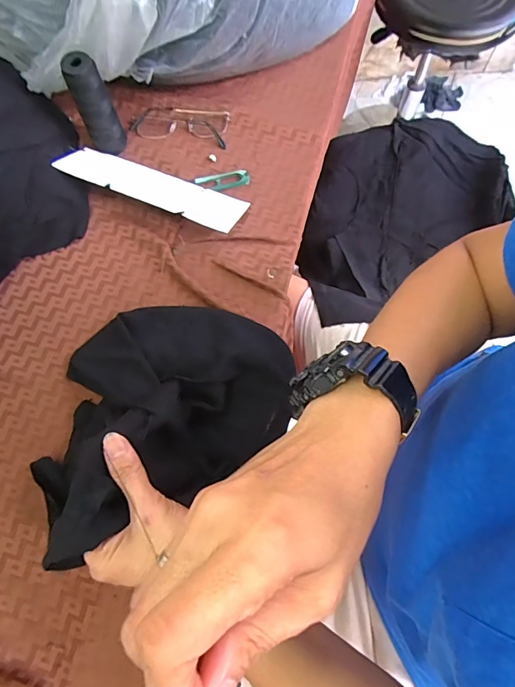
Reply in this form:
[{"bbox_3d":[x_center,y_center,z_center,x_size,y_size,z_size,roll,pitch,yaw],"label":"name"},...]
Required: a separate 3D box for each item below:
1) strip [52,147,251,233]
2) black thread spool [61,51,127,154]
[{"bbox_3d":[-0.127,-0.192,0.501,0.226,0.006,0.069,22,48,7],"label":"strip"},{"bbox_3d":[-0.189,-0.277,0.484,0.031,0.110,0.033,-1,73,2],"label":"black thread spool"}]

